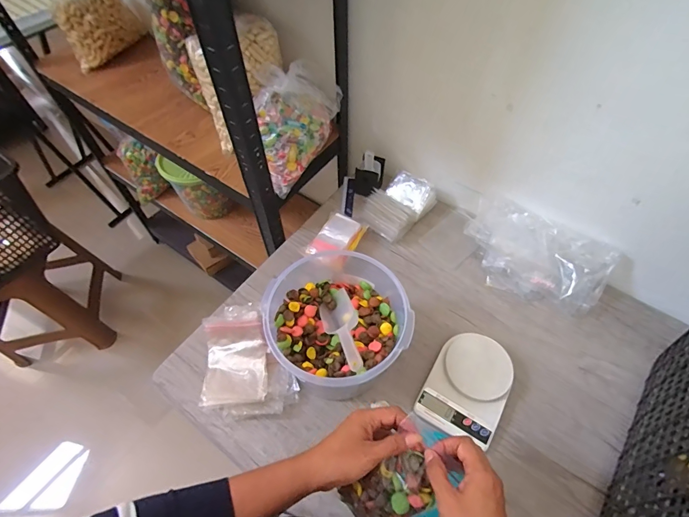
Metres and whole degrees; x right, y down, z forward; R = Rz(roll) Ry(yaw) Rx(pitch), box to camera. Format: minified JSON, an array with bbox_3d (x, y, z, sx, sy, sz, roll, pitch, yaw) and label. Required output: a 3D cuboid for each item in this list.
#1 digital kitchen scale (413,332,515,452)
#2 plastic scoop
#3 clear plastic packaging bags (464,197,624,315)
[{"bbox_3d":[0.212,0.213,0.638,0.127,0.039,0.169,27,61,17],"label":"digital kitchen scale"},{"bbox_3d":[-0.002,0.110,0.576,0.055,0.031,0.149,-12,33,-7],"label":"plastic scoop"},{"bbox_3d":[0.375,-0.001,0.752,0.274,0.093,0.135,30,62,19],"label":"clear plastic packaging bags"}]

